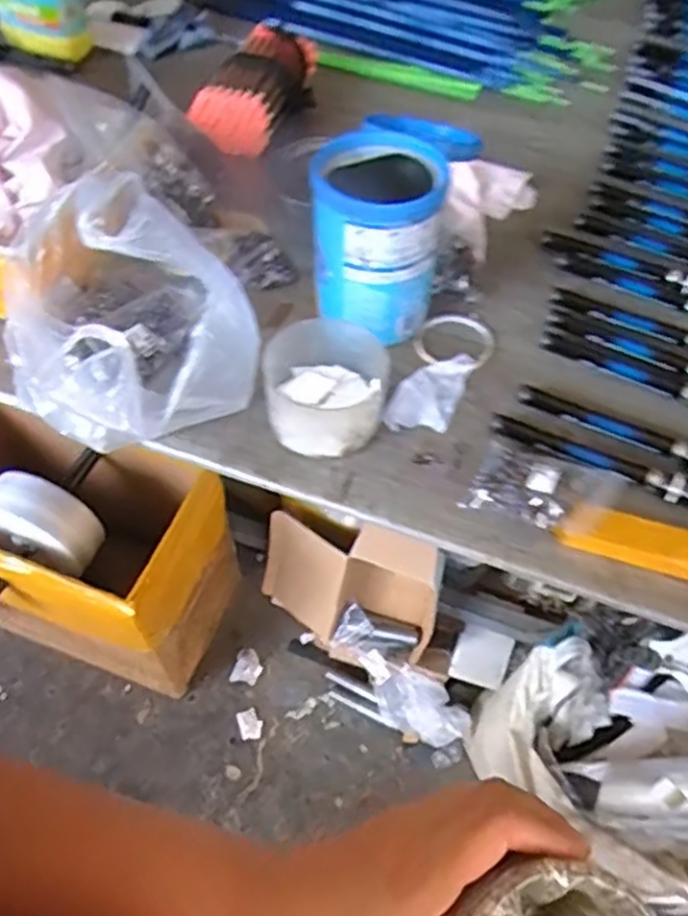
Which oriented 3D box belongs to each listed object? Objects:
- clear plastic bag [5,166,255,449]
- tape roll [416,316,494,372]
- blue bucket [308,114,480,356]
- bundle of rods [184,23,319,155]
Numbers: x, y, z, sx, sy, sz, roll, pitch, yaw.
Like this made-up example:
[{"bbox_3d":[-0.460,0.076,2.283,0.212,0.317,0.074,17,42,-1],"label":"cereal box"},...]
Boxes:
[{"bbox_3d":[-0.214,-0.146,0.673,0.211,0.175,0.233,-27,59,-20],"label":"clear plastic bag"},{"bbox_3d":[0.119,-0.126,0.784,0.083,0.012,0.074,5,56,3],"label":"tape roll"},{"bbox_3d":[0.051,-0.257,0.769,0.144,0.166,0.225,8,54,4],"label":"blue bucket"},{"bbox_3d":[-0.111,-0.497,0.980,0.116,0.074,0.231,18,55,11],"label":"bundle of rods"}]

